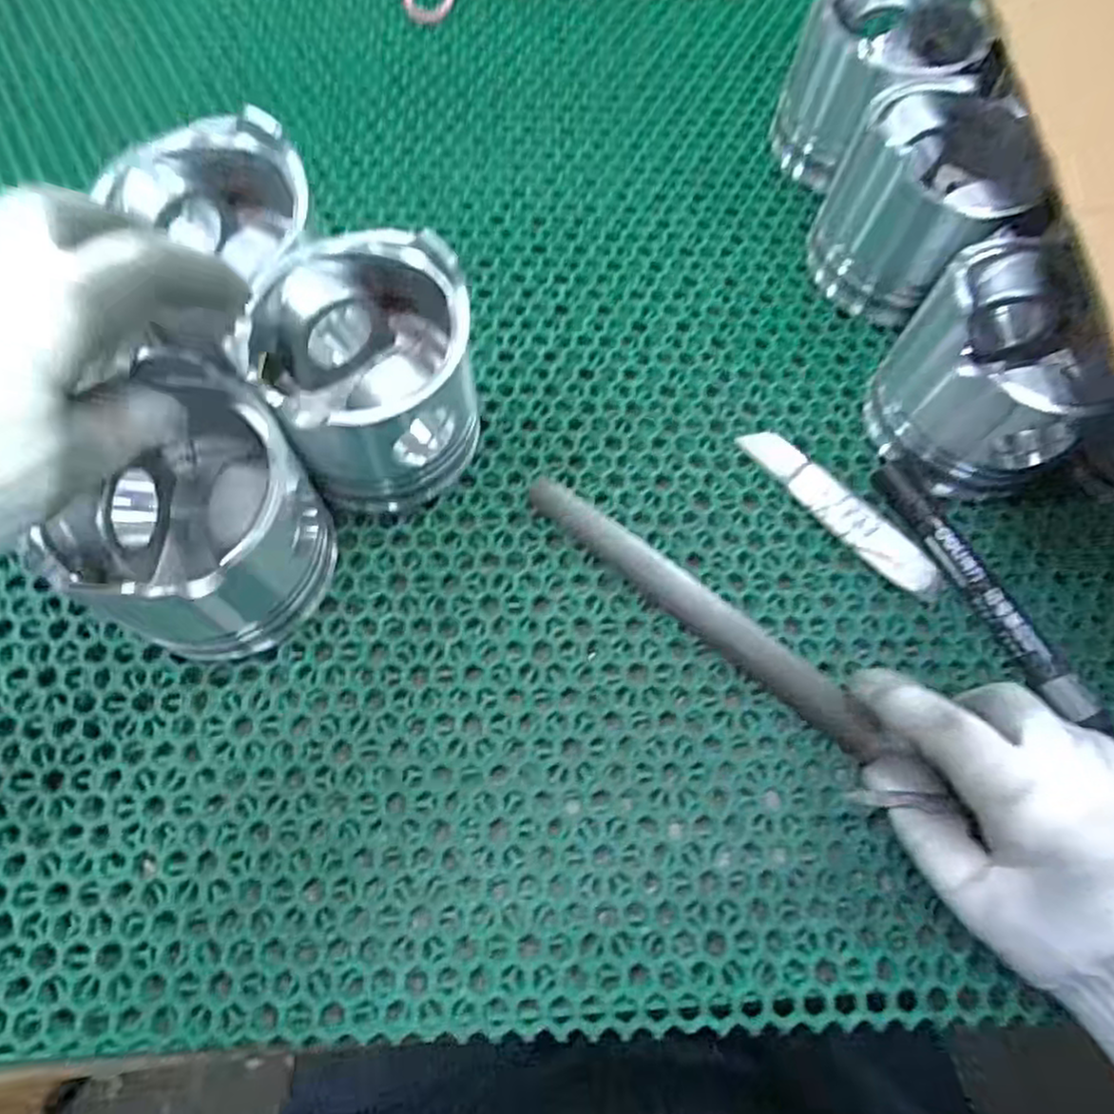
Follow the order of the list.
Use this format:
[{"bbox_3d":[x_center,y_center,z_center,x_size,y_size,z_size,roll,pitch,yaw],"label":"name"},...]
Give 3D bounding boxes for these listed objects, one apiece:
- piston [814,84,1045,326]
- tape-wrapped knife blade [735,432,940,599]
[{"bbox_3d":[0.192,-0.183,0.372,0.084,0.079,0.079,1,69,-2],"label":"piston"},{"bbox_3d":[0.132,-0.022,0.341,0.017,0.008,0.110,-40,75,-15],"label":"tape-wrapped knife blade"}]

